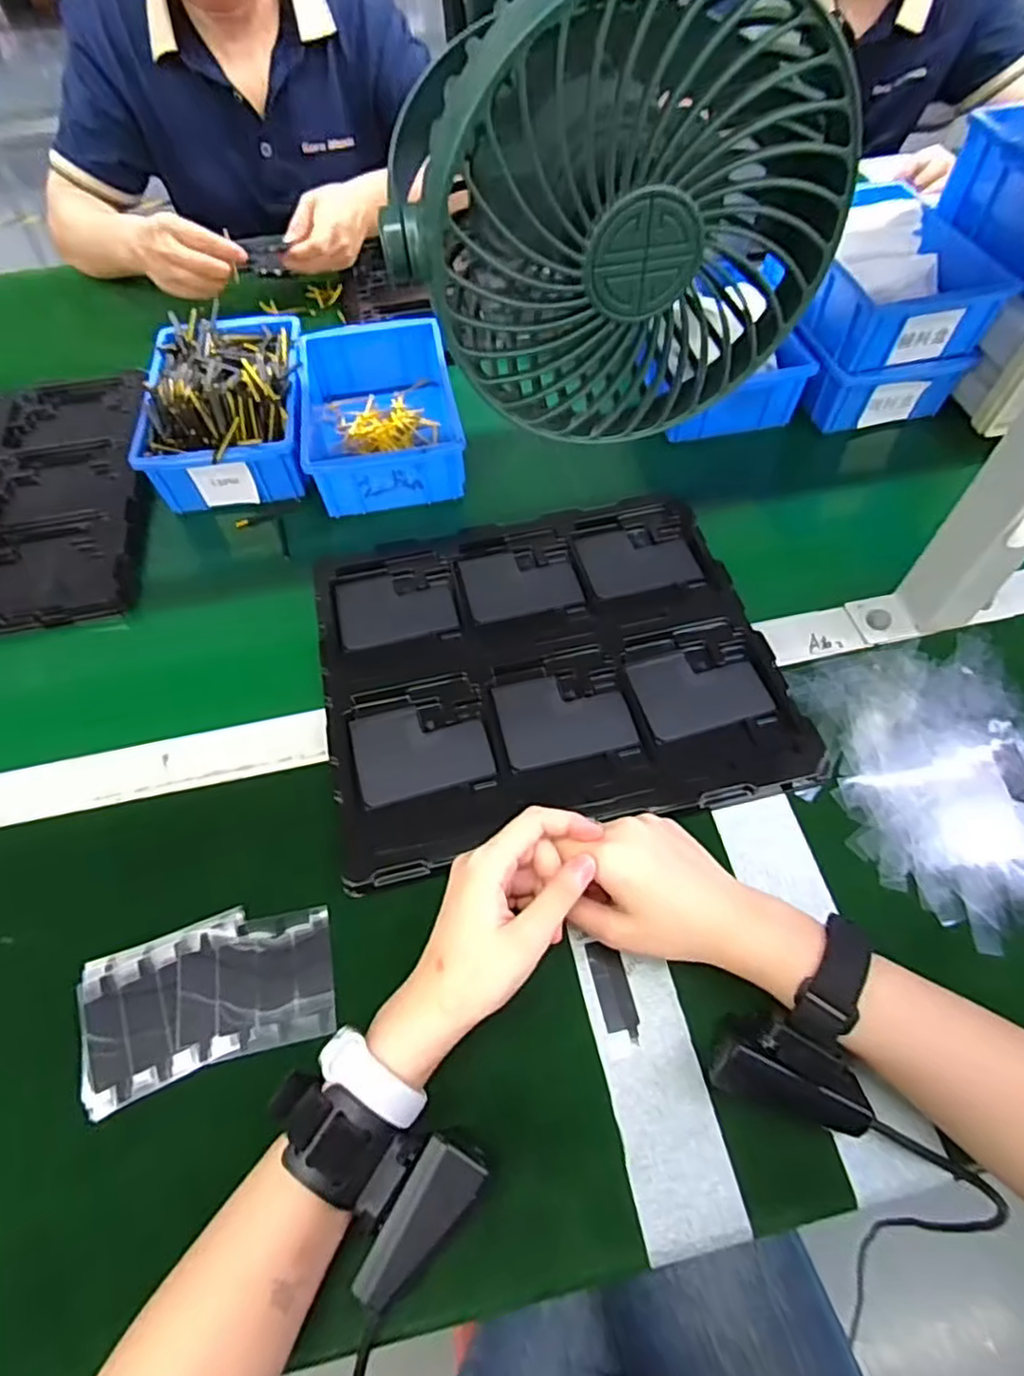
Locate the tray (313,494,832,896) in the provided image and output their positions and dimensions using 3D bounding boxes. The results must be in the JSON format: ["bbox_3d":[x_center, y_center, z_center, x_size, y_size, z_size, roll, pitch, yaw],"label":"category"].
[{"bbox_3d":[0.024,-0.022,0.495,0.321,0.016,0.276,-12,58,-6],"label":"tray"}]

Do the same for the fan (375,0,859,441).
[{"bbox_3d":[0.027,-0.158,0.182,0.111,0.132,0.106,-5,58,-1],"label":"fan"}]

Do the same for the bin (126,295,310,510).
[{"bbox_3d":[-0.257,-0.271,0.614,0.147,0.091,0.207,-7,58,-3],"label":"bin"}]

